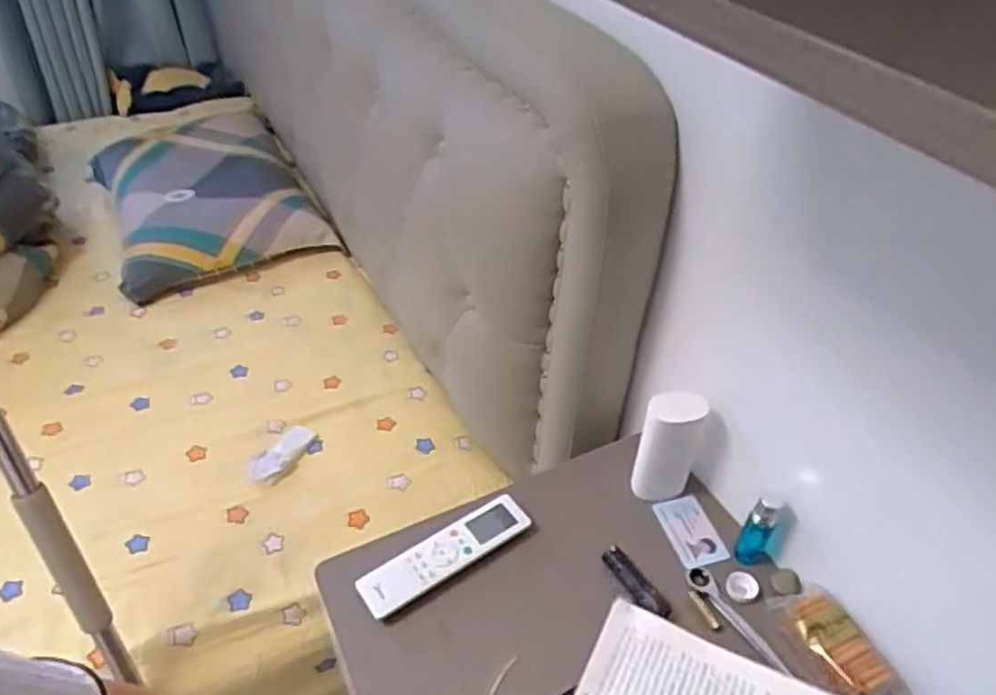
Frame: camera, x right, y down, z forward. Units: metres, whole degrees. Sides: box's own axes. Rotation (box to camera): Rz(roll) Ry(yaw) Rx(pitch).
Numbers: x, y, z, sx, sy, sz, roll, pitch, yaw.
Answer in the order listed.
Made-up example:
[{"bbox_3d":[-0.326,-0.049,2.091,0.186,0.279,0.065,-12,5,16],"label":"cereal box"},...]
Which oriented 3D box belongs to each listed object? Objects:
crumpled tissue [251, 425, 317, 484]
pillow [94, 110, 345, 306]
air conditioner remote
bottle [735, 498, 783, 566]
[{"bbox_3d":[-0.344,0.166,1.123,0.053,0.016,0.112,29,48,27],"label":"crumpled tissue"},{"bbox_3d":[-0.626,-0.328,1.526,0.406,0.142,0.497,-16,45,-19],"label":"pillow"},{"bbox_3d":[-0.056,0.222,0.755,0.192,0.020,0.049,-25,49,-27],"label":"air conditioner remote"},{"bbox_3d":[0.280,0.194,0.750,0.028,0.092,0.031,29,48,26],"label":"bottle"}]

